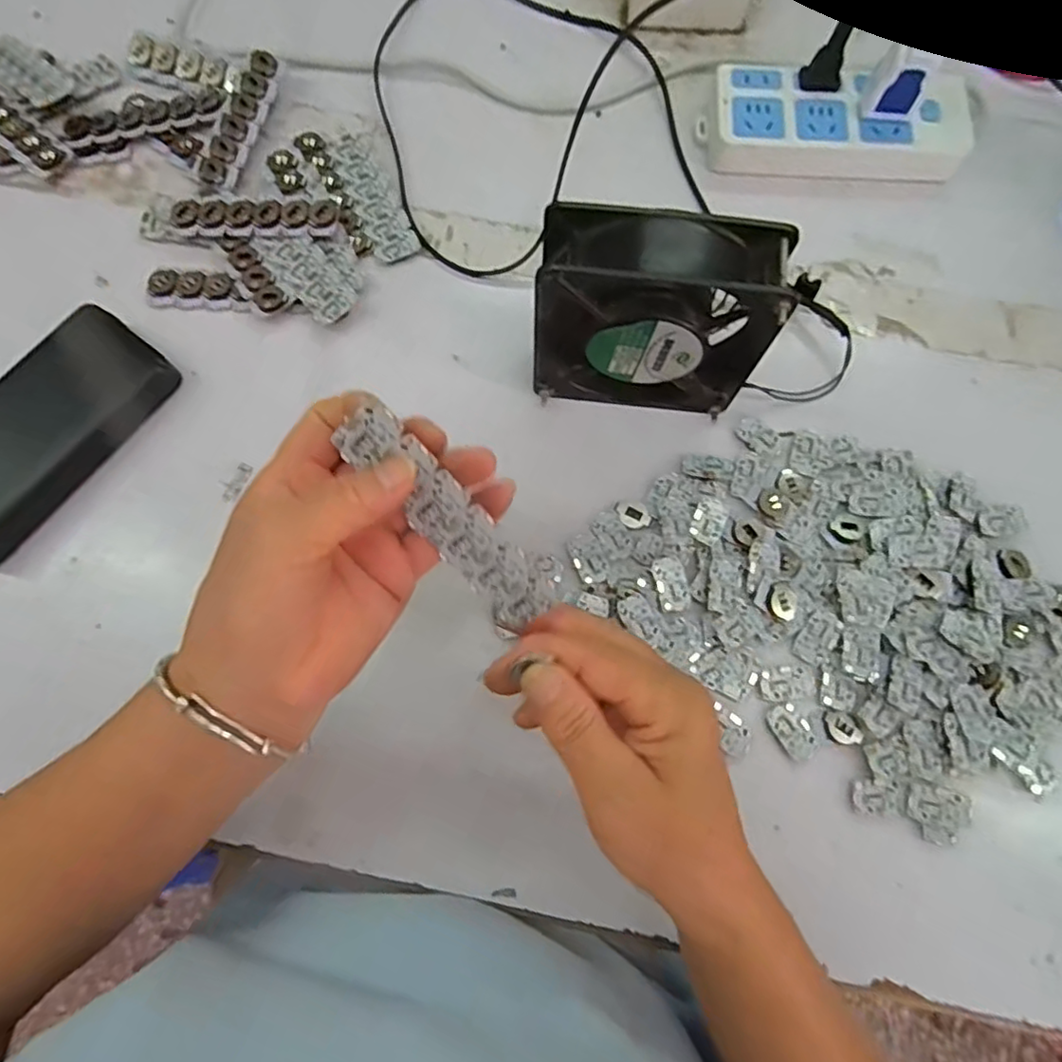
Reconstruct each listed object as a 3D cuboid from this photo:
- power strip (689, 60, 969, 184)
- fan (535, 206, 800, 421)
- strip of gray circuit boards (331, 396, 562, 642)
[{"bbox_3d":[0.206,-0.275,0.425,0.169,0.033,0.067,5,74,1],"label":"power strip"},{"bbox_3d":[0.063,-0.109,0.337,0.117,0.115,0.047,10,75,3],"label":"fan"},{"bbox_3d":[-0.030,-0.006,0.247,0.037,0.005,0.107,-35,105,27],"label":"strip of gray circuit boards"}]

